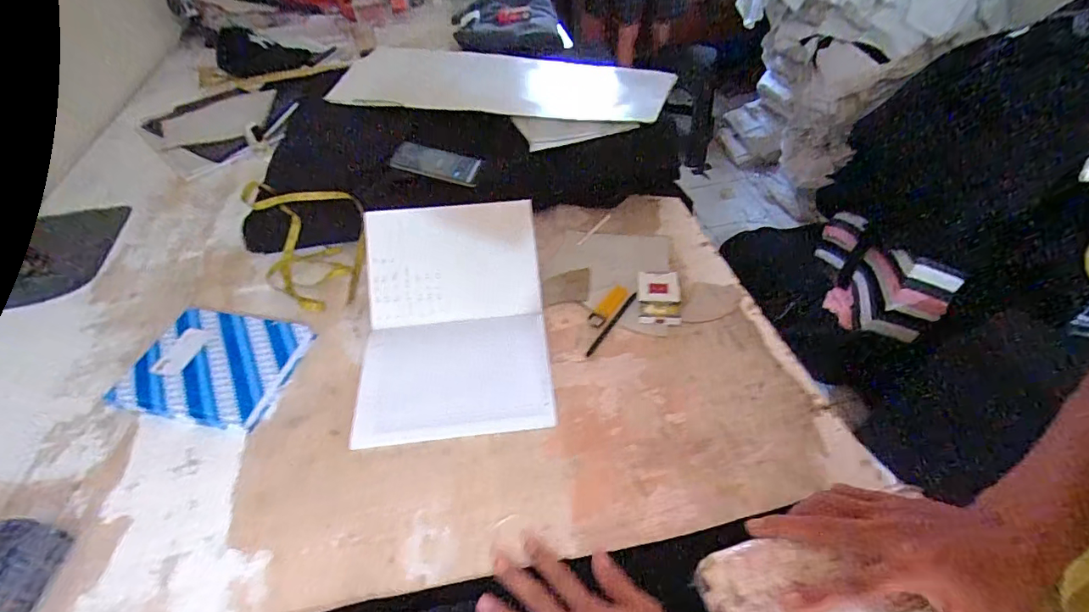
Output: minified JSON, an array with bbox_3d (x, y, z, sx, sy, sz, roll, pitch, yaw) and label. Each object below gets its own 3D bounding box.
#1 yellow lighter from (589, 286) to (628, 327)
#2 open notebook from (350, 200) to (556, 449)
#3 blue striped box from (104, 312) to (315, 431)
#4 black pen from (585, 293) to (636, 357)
[{"bbox_3d":[0.093,-0.001,0.703,0.028,0.006,0.078,31,69,28],"label":"yellow lighter"},{"bbox_3d":[-0.127,0.002,0.651,0.250,0.106,0.324,-7,47,-4],"label":"open notebook"},{"bbox_3d":[-0.454,0.079,0.656,0.217,0.026,0.163,7,48,9],"label":"blue striped box"},{"bbox_3d":[0.096,0.025,0.682,0.010,0.004,0.120,30,67,27],"label":"black pen"}]

